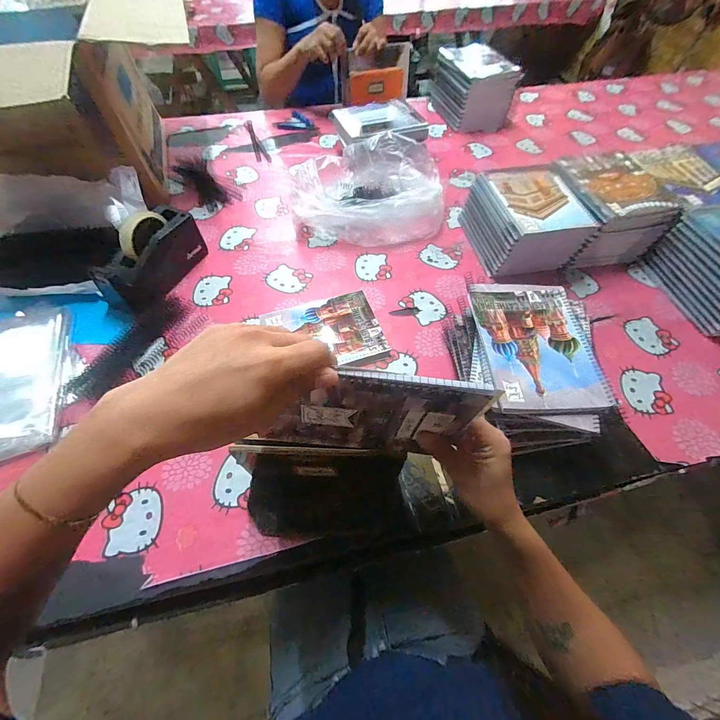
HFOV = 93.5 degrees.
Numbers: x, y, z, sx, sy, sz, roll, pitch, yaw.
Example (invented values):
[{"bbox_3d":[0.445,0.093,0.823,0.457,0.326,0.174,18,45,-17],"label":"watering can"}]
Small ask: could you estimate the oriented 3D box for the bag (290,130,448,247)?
[{"bbox_3d":[0.022,-0.372,0.730,0.311,0.123,0.235,2,59,-1],"label":"bag"}]

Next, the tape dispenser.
[{"bbox_3d":[-0.382,-0.192,0.621,0.079,0.111,0.204,21,60,11],"label":"tape dispenser"}]

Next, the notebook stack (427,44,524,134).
[{"bbox_3d":[0.322,-0.788,0.979,0.157,0.150,0.230,-14,60,-10],"label":"notebook stack"}]

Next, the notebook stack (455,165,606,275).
[{"bbox_3d":[0.323,-0.277,0.679,0.171,0.120,0.196,-11,59,-8],"label":"notebook stack"}]

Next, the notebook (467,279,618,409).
[{"bbox_3d":[0.249,-0.030,0.478,0.157,0.012,0.215,-2,59,-3],"label":"notebook"}]

